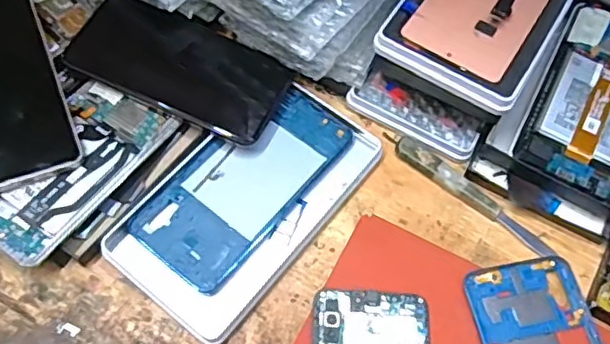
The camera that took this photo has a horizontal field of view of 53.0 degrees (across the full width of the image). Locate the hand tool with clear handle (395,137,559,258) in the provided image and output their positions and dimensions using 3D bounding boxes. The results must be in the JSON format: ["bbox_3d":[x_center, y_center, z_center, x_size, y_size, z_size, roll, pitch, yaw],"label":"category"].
[{"bbox_3d":[0.119,0.017,0.432,0.128,0.008,0.018,37,67,15],"label":"hand tool with clear handle"}]

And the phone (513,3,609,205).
[{"bbox_3d":[0.215,-0.057,0.450,0.078,0.009,0.159,28,65,11],"label":"phone"}]

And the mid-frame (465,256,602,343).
[{"bbox_3d":[0.155,0.132,0.375,0.076,0.013,0.161,-9,64,-8],"label":"mid-frame"}]

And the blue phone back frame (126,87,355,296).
[{"bbox_3d":[-0.040,0.005,0.425,0.075,0.008,0.158,38,67,15],"label":"blue phone back frame"}]

